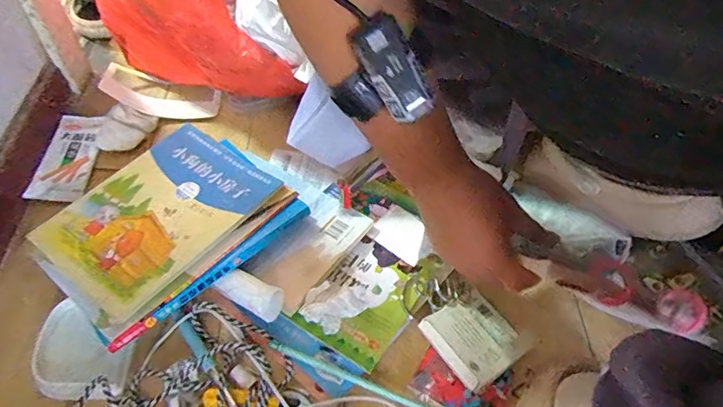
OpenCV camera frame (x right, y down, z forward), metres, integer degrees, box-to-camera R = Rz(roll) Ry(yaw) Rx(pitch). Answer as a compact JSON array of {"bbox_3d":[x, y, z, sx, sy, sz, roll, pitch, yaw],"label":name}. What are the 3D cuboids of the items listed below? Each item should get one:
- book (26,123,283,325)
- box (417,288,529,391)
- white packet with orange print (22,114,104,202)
[{"bbox_3d":[-0.220,0.008,0.539,0.162,0.007,0.218,31,58,21],"label":"book"},{"bbox_3d":[0.115,0.134,0.502,0.087,0.012,0.082,-26,58,-21],"label":"box"},{"bbox_3d":[-0.371,-0.063,0.633,0.057,0.016,0.139,14,62,-17],"label":"white packet with orange print"}]

